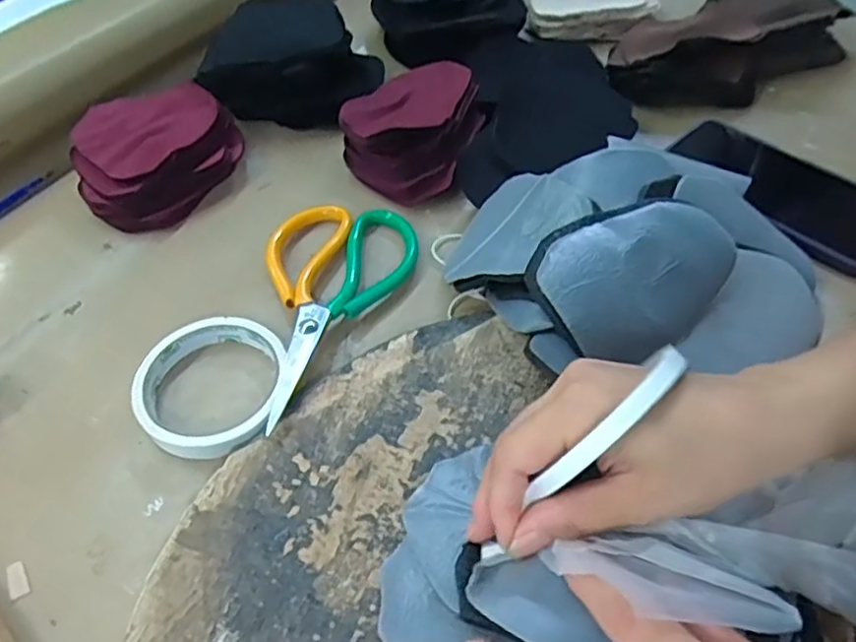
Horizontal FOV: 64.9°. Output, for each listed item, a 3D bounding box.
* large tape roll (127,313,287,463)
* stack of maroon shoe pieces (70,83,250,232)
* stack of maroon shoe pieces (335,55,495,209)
[{"bbox_3d":[-0.131,0.038,0.404,0.083,0.021,0.090,-1,52,2],"label":"large tape roll"},{"bbox_3d":[-0.210,-0.130,0.523,0.099,0.054,0.127,36,61,26],"label":"stack of maroon shoe pieces"},{"bbox_3d":[-0.011,-0.152,0.526,0.100,0.046,0.117,19,55,17],"label":"stack of maroon shoe pieces"}]

